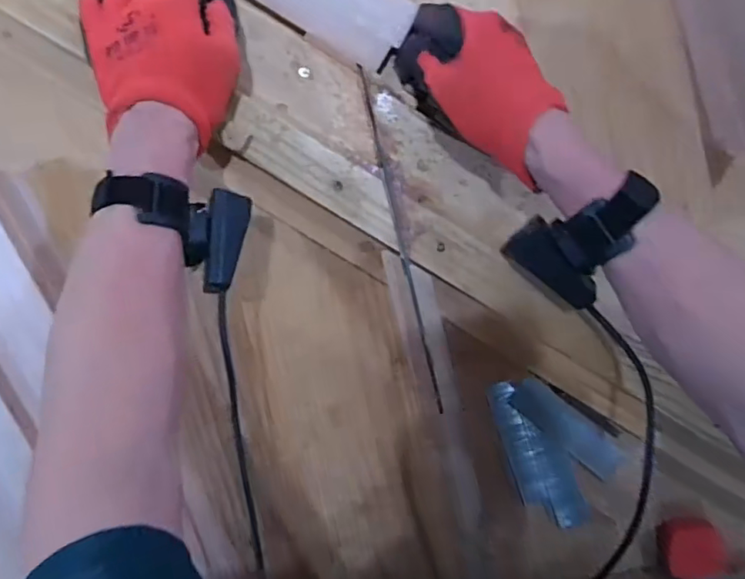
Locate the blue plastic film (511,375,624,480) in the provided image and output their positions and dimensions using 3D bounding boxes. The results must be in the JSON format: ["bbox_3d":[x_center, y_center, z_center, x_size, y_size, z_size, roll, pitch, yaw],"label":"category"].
[{"bbox_3d":[0.169,0.119,0.481,0.116,0.004,0.034,41,111,-8],"label":"blue plastic film"}]

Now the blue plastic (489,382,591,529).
[{"bbox_3d":[0.145,0.145,0.489,0.051,0.008,0.149,-20,103,9],"label":"blue plastic"}]

